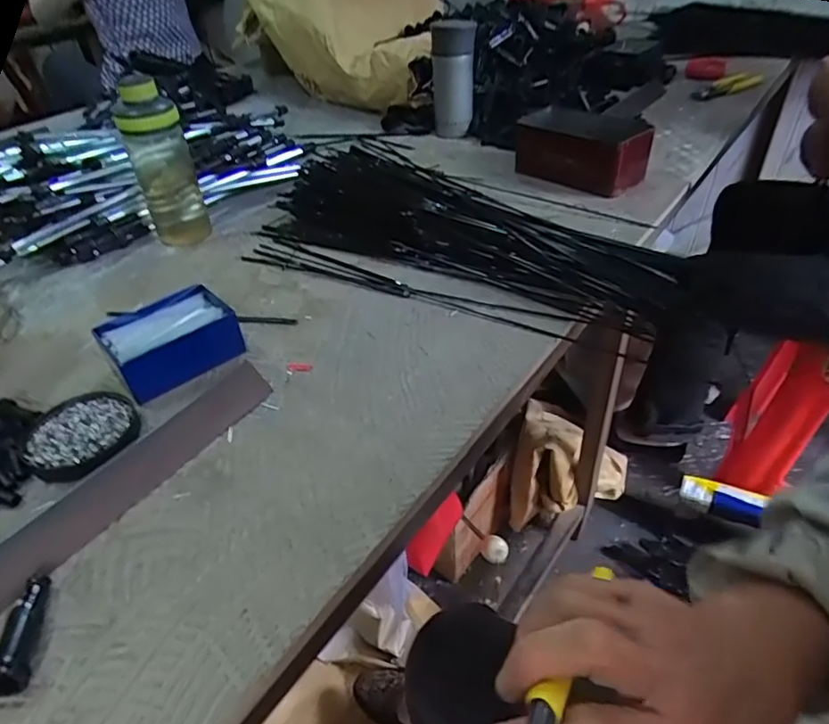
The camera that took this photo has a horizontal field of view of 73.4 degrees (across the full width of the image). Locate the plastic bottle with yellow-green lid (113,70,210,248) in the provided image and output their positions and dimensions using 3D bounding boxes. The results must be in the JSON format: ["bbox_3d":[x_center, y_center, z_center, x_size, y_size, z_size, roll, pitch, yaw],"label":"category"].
[{"bbox_3d":[-0.313,-0.246,0.693,0.070,0.191,0.059,-22,41,-18],"label":"plastic bottle with yellow-green lid"}]

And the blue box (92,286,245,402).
[{"bbox_3d":[-0.227,-0.019,0.525,0.109,0.047,0.085,-31,45,-27],"label":"blue box"}]

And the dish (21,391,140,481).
[{"bbox_3d":[-0.270,0.058,0.455,0.082,0.019,0.084,-4,39,3],"label":"dish"}]

